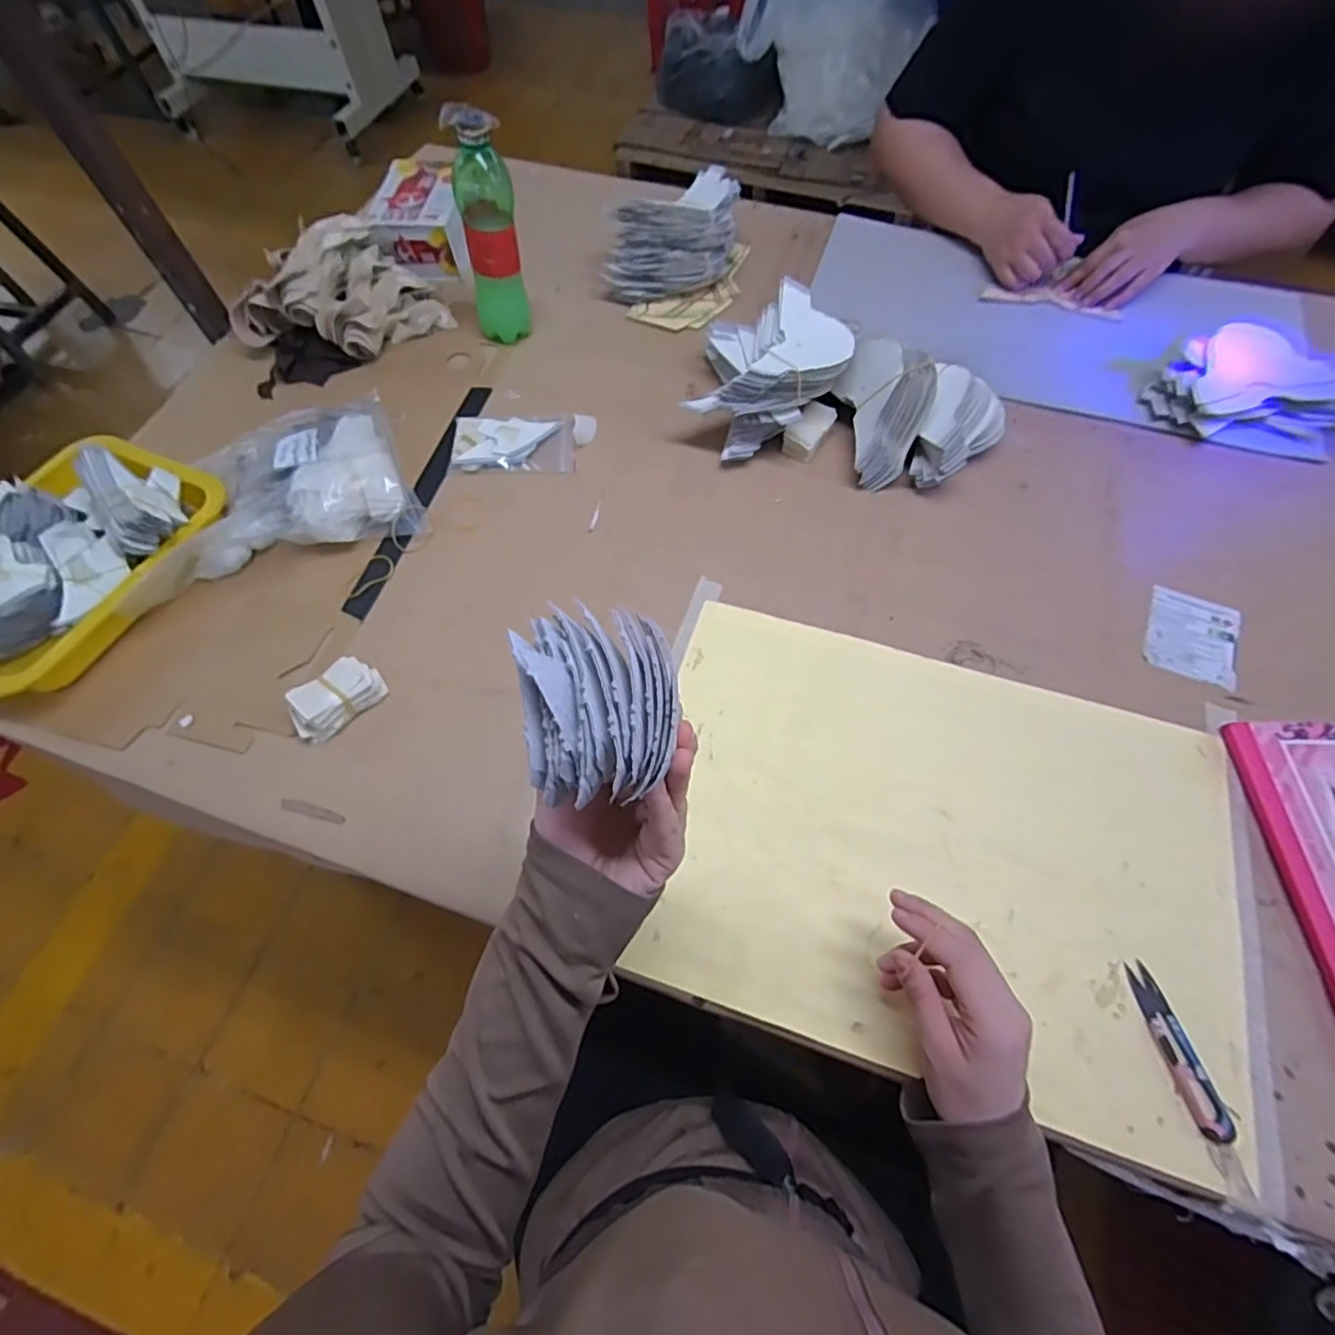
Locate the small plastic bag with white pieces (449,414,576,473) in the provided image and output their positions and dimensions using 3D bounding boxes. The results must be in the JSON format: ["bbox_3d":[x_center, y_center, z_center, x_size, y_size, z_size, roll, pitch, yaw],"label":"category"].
[{"bbox_3d":[-0.163,-0.239,0.657,0.127,0.023,0.074,-3,64,1],"label":"small plastic bag with white pieces"}]

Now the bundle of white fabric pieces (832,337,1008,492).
[{"bbox_3d":[0.257,-0.248,0.614,0.159,0.094,0.127,6,64,6],"label":"bundle of white fabric pieces"}]

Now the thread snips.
[{"bbox_3d":[0.337,0.252,0.408,0.020,0.005,0.101,-12,64,-3],"label":"thread snips"}]

